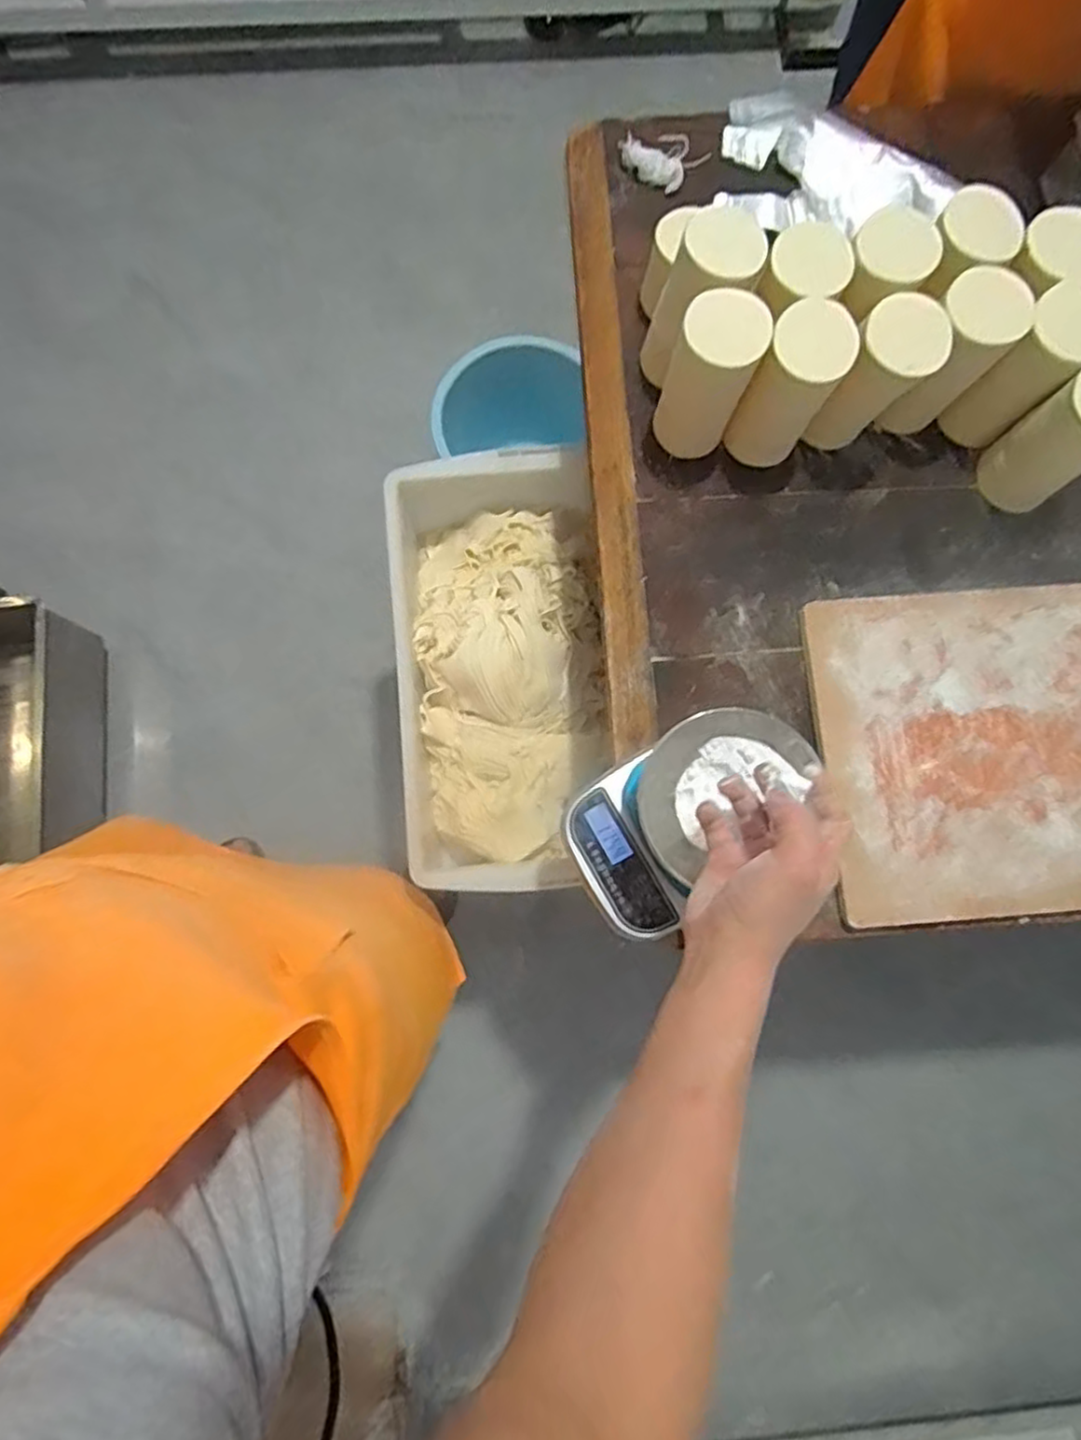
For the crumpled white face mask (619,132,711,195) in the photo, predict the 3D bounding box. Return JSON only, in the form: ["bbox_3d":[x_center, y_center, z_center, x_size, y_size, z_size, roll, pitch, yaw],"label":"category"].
[{"bbox_3d":[0.127,-0.601,0.762,0.081,0.020,0.070,31,79,5],"label":"crumpled white face mask"}]

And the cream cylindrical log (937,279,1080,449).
[{"bbox_3d":[0.445,-0.319,0.658,0.063,0.131,0.068,0,78,-1],"label":"cream cylindrical log"}]

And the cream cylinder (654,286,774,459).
[{"bbox_3d":[0.150,-0.308,0.645,0.072,0.142,0.067,18,79,2],"label":"cream cylinder"}]

